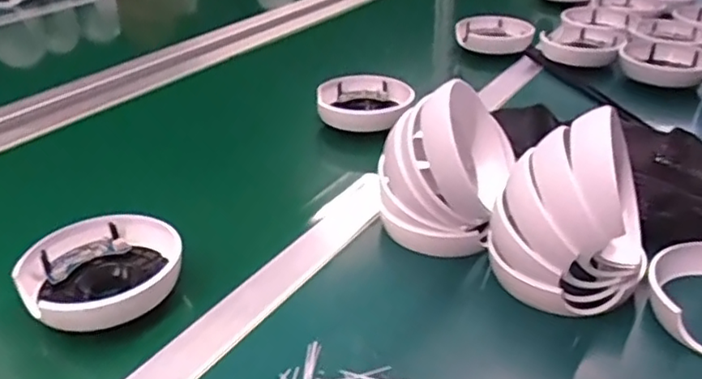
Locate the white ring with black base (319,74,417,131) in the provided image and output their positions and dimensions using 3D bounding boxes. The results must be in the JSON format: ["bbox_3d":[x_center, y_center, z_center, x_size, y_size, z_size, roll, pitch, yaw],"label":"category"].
[{"bbox_3d":[0.016,-0.102,0.737,0.109,0.031,0.109,0,30,0],"label":"white ring with black base"}]

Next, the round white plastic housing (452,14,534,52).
[{"bbox_3d":[0.219,-0.246,0.976,0.111,0.031,0.093,-1,30,0],"label":"round white plastic housing"}]

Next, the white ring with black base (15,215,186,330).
[{"bbox_3d":[-0.185,0.063,0.475,0.111,0.034,0.105,0,30,0],"label":"white ring with black base"}]

